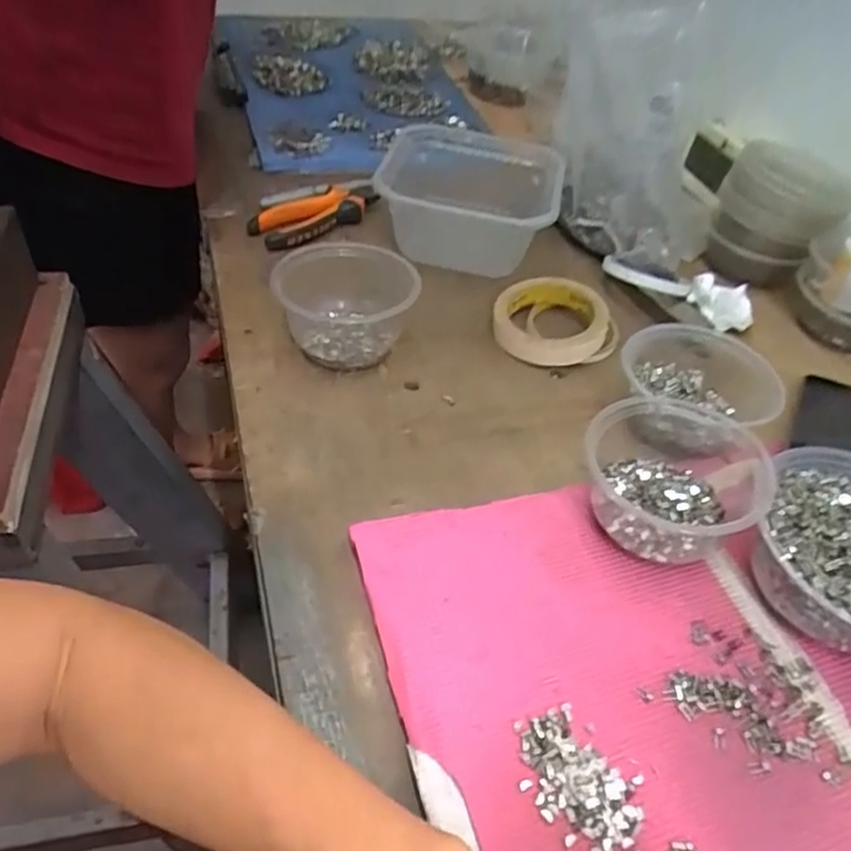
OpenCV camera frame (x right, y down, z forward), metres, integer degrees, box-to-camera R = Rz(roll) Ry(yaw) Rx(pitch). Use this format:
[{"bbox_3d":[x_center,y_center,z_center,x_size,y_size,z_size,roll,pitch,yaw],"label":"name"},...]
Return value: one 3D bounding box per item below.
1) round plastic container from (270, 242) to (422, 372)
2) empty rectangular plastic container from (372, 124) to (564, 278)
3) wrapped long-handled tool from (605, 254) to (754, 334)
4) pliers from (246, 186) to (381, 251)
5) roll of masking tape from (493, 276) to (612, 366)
[{"bbox_3d":[-0.067,-0.101,0.575,0.111,0.070,0.111,3,46,-3],"label":"round plastic container"},{"bbox_3d":[0.045,-0.223,0.689,0.169,0.077,0.185,4,46,-1],"label":"empty rectangular plastic container"},{"bbox_3d":[0.241,-0.132,0.659,0.144,0.028,0.052,21,48,14],"label":"wrapped long-handled tool"},{"bbox_3d":[-0.113,-0.220,0.712,0.068,0.025,0.139,34,52,25],"label":"pliers"},{"bbox_3d":[0.112,-0.095,0.617,0.098,0.033,0.098,3,46,-3],"label":"roll of masking tape"}]

